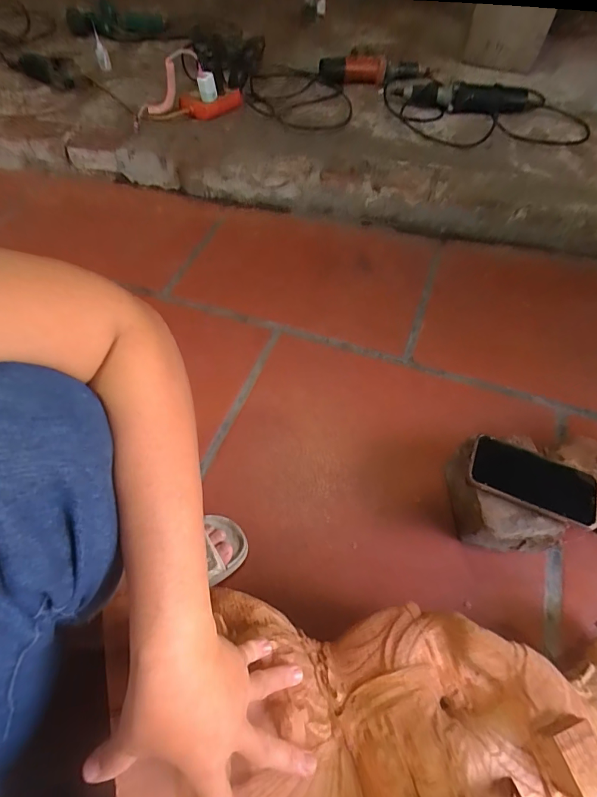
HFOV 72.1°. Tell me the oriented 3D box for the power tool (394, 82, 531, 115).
[{"bbox_3d":[0.457,-0.831,1.132,0.371,0.057,0.055,1,58,5],"label":"power tool"}]

